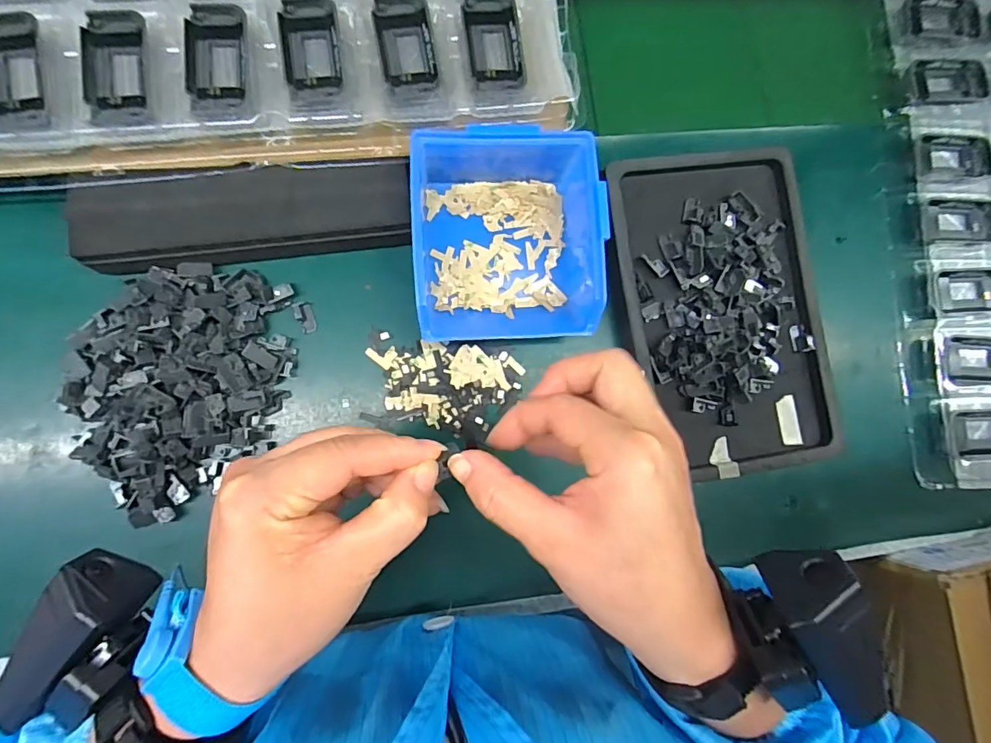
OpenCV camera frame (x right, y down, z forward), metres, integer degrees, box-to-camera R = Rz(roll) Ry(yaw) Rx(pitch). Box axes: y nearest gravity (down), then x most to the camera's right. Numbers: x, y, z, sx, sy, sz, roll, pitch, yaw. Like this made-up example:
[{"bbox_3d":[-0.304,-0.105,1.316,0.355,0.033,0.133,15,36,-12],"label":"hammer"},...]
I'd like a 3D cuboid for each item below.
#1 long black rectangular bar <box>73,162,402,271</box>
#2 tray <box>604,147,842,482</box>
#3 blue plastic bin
[{"bbox_3d":[-0.166,-0.106,0.336,0.212,0.037,0.056,-9,85,-7],"label":"long black rectangular bar"},{"bbox_3d":[0.174,-0.047,0.370,0.153,0.023,0.242,-8,85,-7],"label":"tray"},{"bbox_3d":[0.008,-0.096,0.339,0.126,0.069,0.139,-1,84,-7],"label":"blue plastic bin"}]

